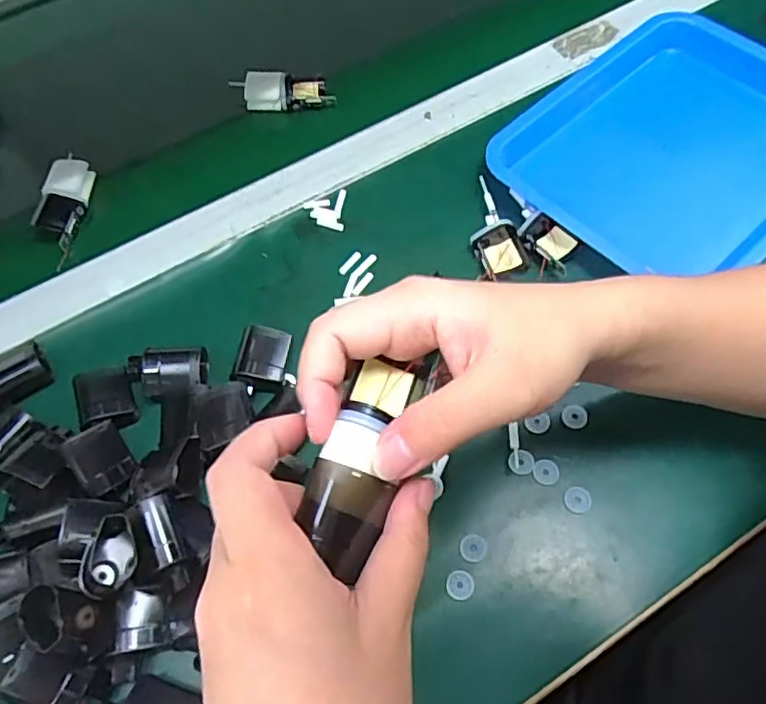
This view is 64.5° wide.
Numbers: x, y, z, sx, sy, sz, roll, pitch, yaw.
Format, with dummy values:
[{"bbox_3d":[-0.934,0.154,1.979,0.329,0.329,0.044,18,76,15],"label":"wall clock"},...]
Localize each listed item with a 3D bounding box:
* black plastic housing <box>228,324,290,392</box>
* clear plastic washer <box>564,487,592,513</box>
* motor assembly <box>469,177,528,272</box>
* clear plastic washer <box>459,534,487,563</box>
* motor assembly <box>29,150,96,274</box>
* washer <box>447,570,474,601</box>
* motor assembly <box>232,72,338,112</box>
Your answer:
[{"bbox_3d":[-0.088,0.006,0.445,0.034,0.022,0.046,5,64,5],"label":"black plastic housing"},{"bbox_3d":[0.129,0.098,0.402,0.017,0.004,0.016,-1,63,2],"label":"clear plastic washer"},{"bbox_3d":[0.088,-0.102,0.497,0.037,0.019,0.083,-16,64,-6],"label":"motor assembly"},{"bbox_3d":[0.058,0.126,0.390,0.017,0.004,0.016,5,64,5],"label":"clear plastic washer"},{"bbox_3d":[-0.279,-0.126,0.530,0.033,0.024,0.096,3,77,4],"label":"motor assembly"},{"bbox_3d":[0.049,0.146,0.380,0.017,0.004,0.017,-1,63,2],"label":"washer"},{"bbox_3d":[-0.095,-0.253,0.587,0.094,0.026,0.029,-4,63,1],"label":"motor assembly"}]

